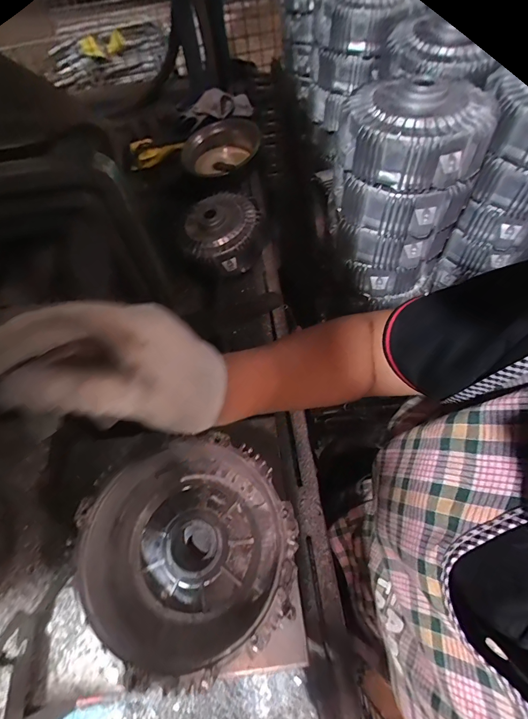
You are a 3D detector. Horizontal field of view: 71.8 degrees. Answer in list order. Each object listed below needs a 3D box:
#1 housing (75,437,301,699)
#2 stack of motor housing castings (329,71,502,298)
[{"bbox_3d":[-0.064,0.182,0.350,0.181,0.079,0.171,-1,61,3],"label":"housing"},{"bbox_3d":[0.201,-0.256,0.568,0.190,0.304,0.175,3,61,5],"label":"stack of motor housing castings"}]

